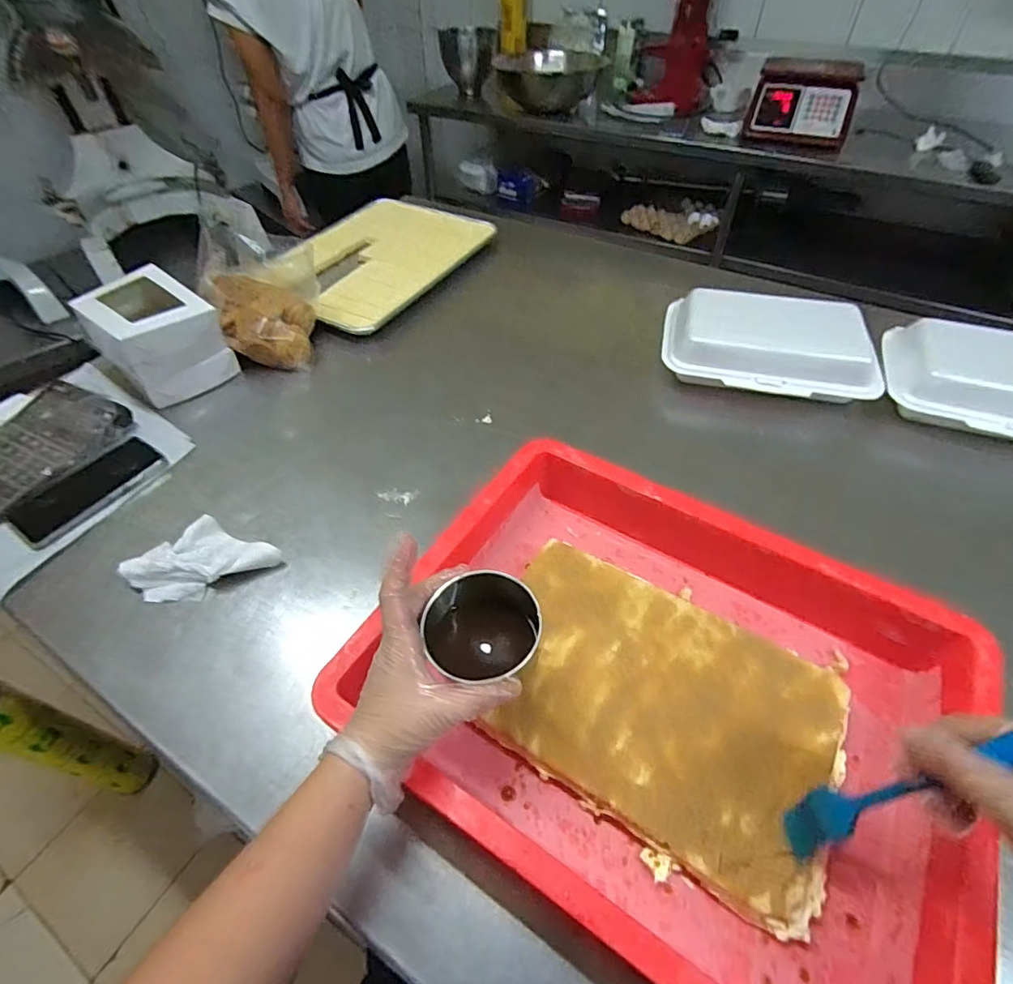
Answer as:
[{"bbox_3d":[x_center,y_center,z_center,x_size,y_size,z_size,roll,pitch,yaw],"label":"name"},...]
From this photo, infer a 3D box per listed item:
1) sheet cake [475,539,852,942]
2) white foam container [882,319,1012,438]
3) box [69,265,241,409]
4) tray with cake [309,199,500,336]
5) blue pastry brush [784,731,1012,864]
[{"bbox_3d":[0.126,0.180,0.447,0.287,0.033,0.196,26,54,21],"label":"sheet cake"},{"bbox_3d":[0.658,-0.139,0.683,0.305,0.084,0.168,25,53,21],"label":"white foam container"},{"bbox_3d":[-0.534,-0.231,0.790,0.182,0.132,0.142,31,56,25],"label":"box"},{"bbox_3d":[-0.260,-0.465,1.032,0.325,0.035,0.457,20,52,17],"label":"tray with cake"},{"bbox_3d":[0.247,0.177,0.312,0.010,0.206,0.031,9,43,-27],"label":"blue pastry brush"}]

